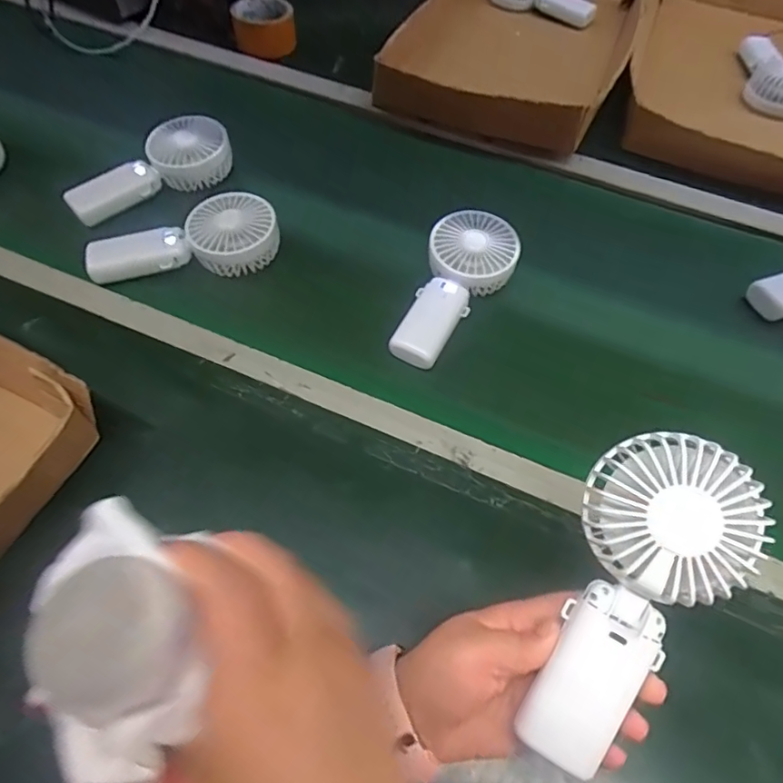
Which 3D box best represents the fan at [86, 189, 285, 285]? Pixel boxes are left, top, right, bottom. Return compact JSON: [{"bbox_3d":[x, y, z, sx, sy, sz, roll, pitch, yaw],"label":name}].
[{"bbox_3d":[-0.212,-0.155,0.558,0.187,0.045,0.086,-9,59,-8],"label":"fan"}]

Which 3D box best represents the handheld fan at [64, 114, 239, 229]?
[{"bbox_3d":[-0.277,-0.255,0.617,0.186,0.061,0.077,-39,68,-23],"label":"handheld fan"}]

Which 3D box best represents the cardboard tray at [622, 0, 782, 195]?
[{"bbox_3d":[0.525,-0.468,0.797,0.323,0.066,0.509,20,59,10],"label":"cardboard tray"}]

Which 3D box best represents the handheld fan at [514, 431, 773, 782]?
[{"bbox_3d":[0.125,0.109,0.281,0.078,0.030,0.176,25,91,12],"label":"handheld fan"}]

